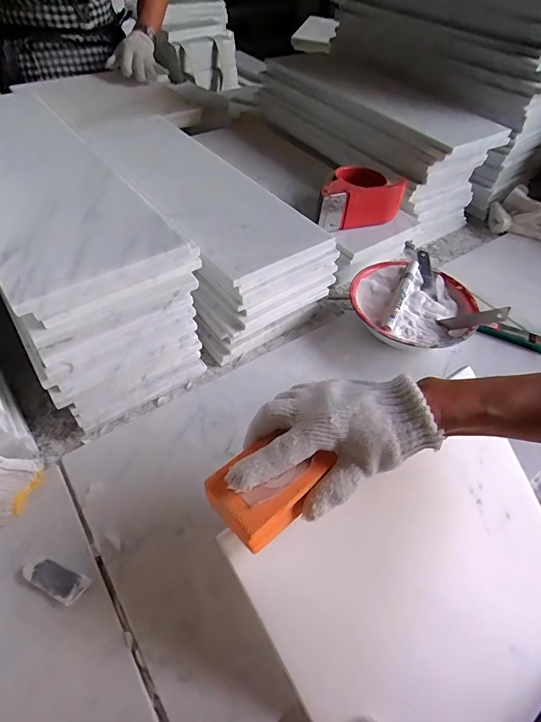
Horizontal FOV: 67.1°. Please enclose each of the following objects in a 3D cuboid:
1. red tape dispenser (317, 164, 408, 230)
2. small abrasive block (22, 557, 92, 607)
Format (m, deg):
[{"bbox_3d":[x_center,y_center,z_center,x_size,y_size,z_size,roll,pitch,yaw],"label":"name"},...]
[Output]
[{"bbox_3d":[0.126,-0.252,0.621,0.144,0.065,0.088,-15,54,-14],"label":"red tape dispenser"},{"bbox_3d":[-0.188,0.190,0.357,0.056,0.007,0.024,23,55,14],"label":"small abrasive block"}]

